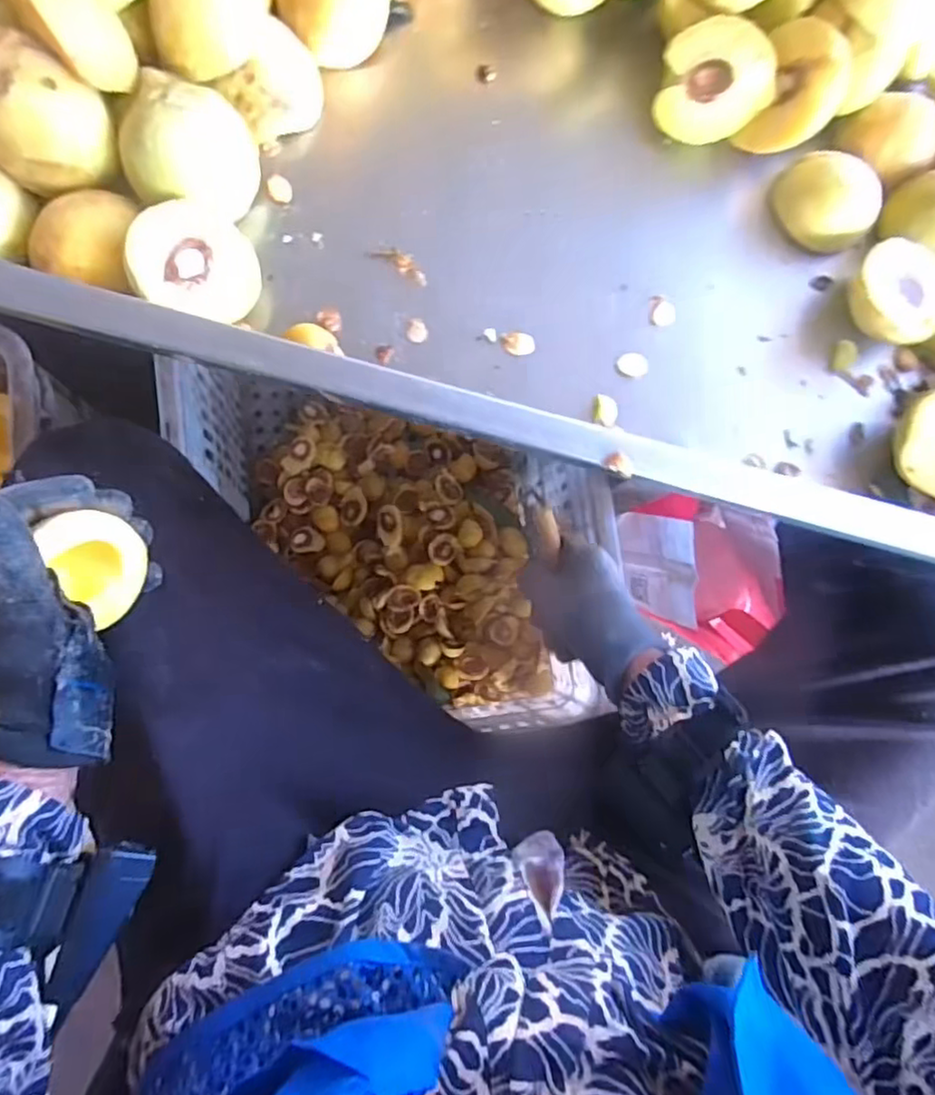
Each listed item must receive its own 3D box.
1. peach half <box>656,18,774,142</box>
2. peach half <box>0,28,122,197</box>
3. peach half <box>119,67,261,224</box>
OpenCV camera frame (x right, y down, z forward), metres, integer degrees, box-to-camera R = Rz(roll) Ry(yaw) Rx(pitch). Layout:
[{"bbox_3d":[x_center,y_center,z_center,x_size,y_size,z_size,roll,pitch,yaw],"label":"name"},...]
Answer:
[{"bbox_3d":[0.160,-0.297,0.408,0.067,0.028,0.064,8,118,16],"label":"peach half"},{"bbox_3d":[-0.219,-0.220,0.326,0.057,0.046,0.053,1,84,-8],"label":"peach half"},{"bbox_3d":[-0.152,-0.224,0.346,0.066,0.039,0.074,1,84,-8],"label":"peach half"}]

